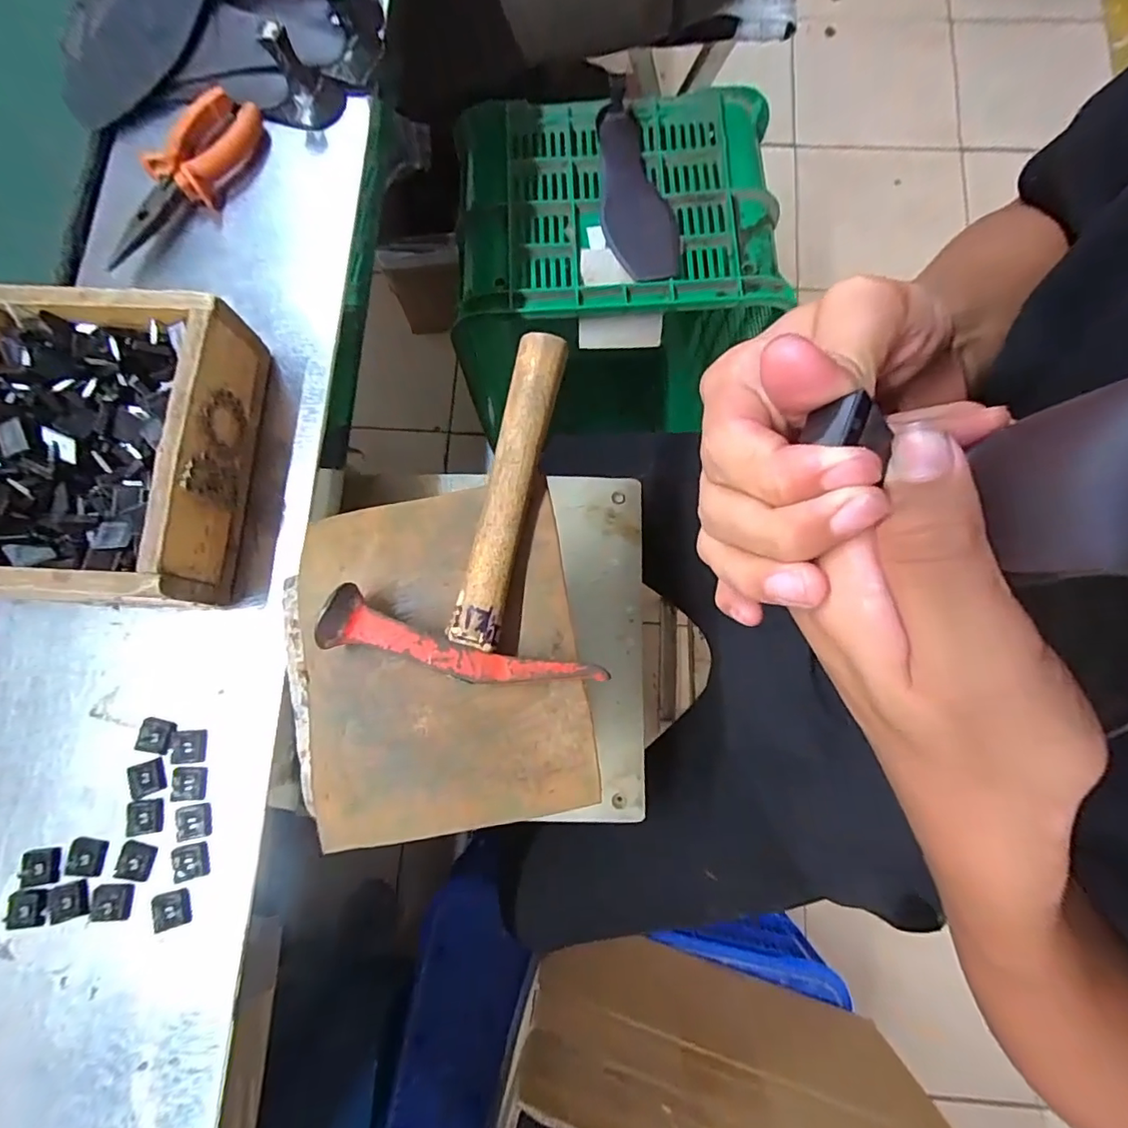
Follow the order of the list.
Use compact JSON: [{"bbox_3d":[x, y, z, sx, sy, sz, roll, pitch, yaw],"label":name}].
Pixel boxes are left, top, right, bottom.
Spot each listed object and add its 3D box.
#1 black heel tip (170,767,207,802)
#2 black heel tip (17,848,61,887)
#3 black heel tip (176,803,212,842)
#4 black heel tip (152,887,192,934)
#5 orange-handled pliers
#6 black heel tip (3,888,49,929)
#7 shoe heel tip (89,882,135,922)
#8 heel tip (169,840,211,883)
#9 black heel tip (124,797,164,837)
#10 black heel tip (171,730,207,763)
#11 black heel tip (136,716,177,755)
[{"bbox_3d":[-0.220,0.128,0.317,0.018,0.004,0.018,-4,78,0],"label":"black heel tip"},{"bbox_3d":[-0.301,0.174,0.312,0.023,0.004,0.019,-10,78,-1],"label":"black heel tip"},{"bbox_3d":[-0.214,0.149,0.314,0.019,0.004,0.018,-12,78,-1],"label":"black heel tip"},{"bbox_3d":[-0.221,0.195,0.306,0.019,0.004,0.019,-15,78,-2],"label":"black heel tip"},{"bbox_3d":[-0.274,-0.277,0.390,0.043,0.025,0.149,28,80,7],"label":"orange-handled pliers"},{"bbox_3d":[-0.303,0.194,0.307,0.020,0.004,0.020,-5,78,0],"label":"black heel tip"},{"bbox_3d":[-0.258,0.193,0.310,0.024,0.004,0.019,-4,78,1],"label":"shoe heel tip"},{"bbox_3d":[-0.214,0.170,0.310,0.021,0.004,0.018,-13,78,-1],"label":"heel tip"},{"bbox_3d":[-0.243,0.146,0.314,0.021,0.004,0.019,-8,78,0],"label":"black heel tip"},{"bbox_3d":[-0.223,0.108,0.324,0.017,0.004,0.018,-2,78,1],"label":"black heel tip"},{"bbox_3d":[-0.244,0.102,0.324,0.020,0.006,0.019,9,79,3],"label":"black heel tip"}]

